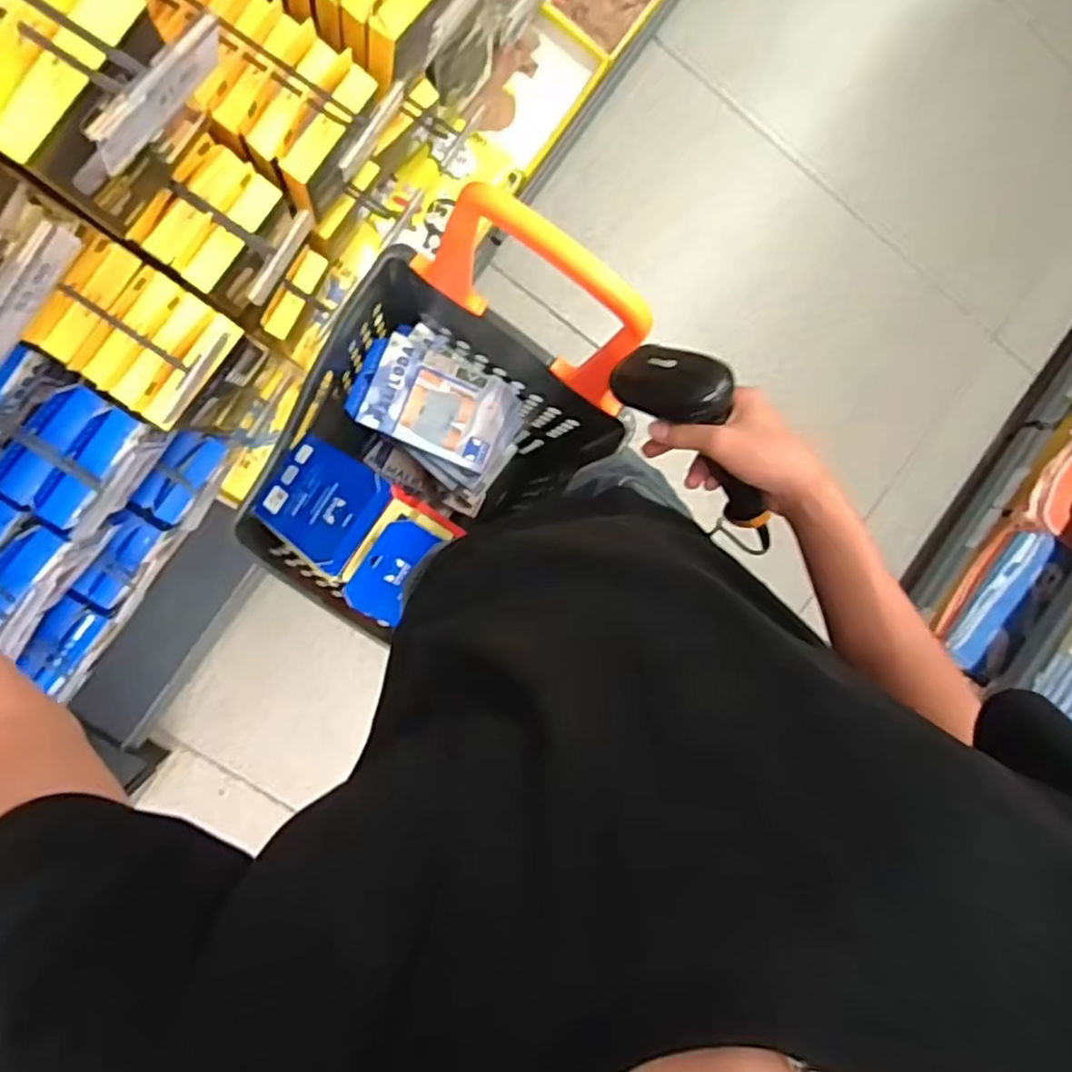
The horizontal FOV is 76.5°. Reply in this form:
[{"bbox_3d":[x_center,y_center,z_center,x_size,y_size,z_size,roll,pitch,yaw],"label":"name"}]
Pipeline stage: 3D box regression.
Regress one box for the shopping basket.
[{"bbox_3d":[-0.167,-0.107,0.981,0.361,0.697,0.494,40,88,-9],"label":"shopping basket"}]

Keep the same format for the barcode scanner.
[{"bbox_3d":[0.144,-0.068,0.539,0.063,0.067,0.197,-39,105,-4],"label":"barcode scanner"}]

